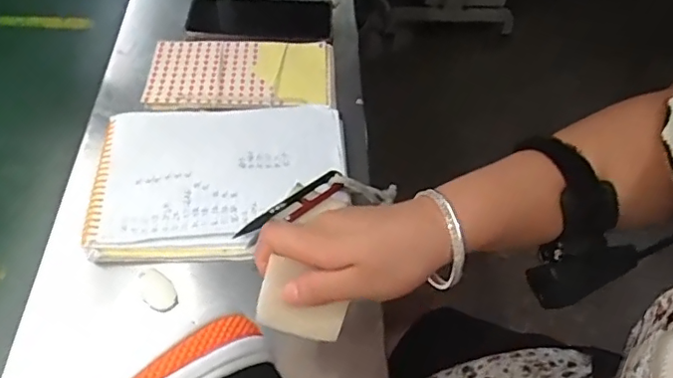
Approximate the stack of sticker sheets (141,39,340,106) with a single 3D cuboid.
[{"bbox_3d":[-0.098,-0.121,0.583,0.183,0.012,0.099,-1,45,2],"label":"stack of sticker sheets"}]

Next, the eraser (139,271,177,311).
[{"bbox_3d":[-0.134,0.077,0.431,0.023,0.009,0.034,-24,49,-20],"label":"eraser"}]

